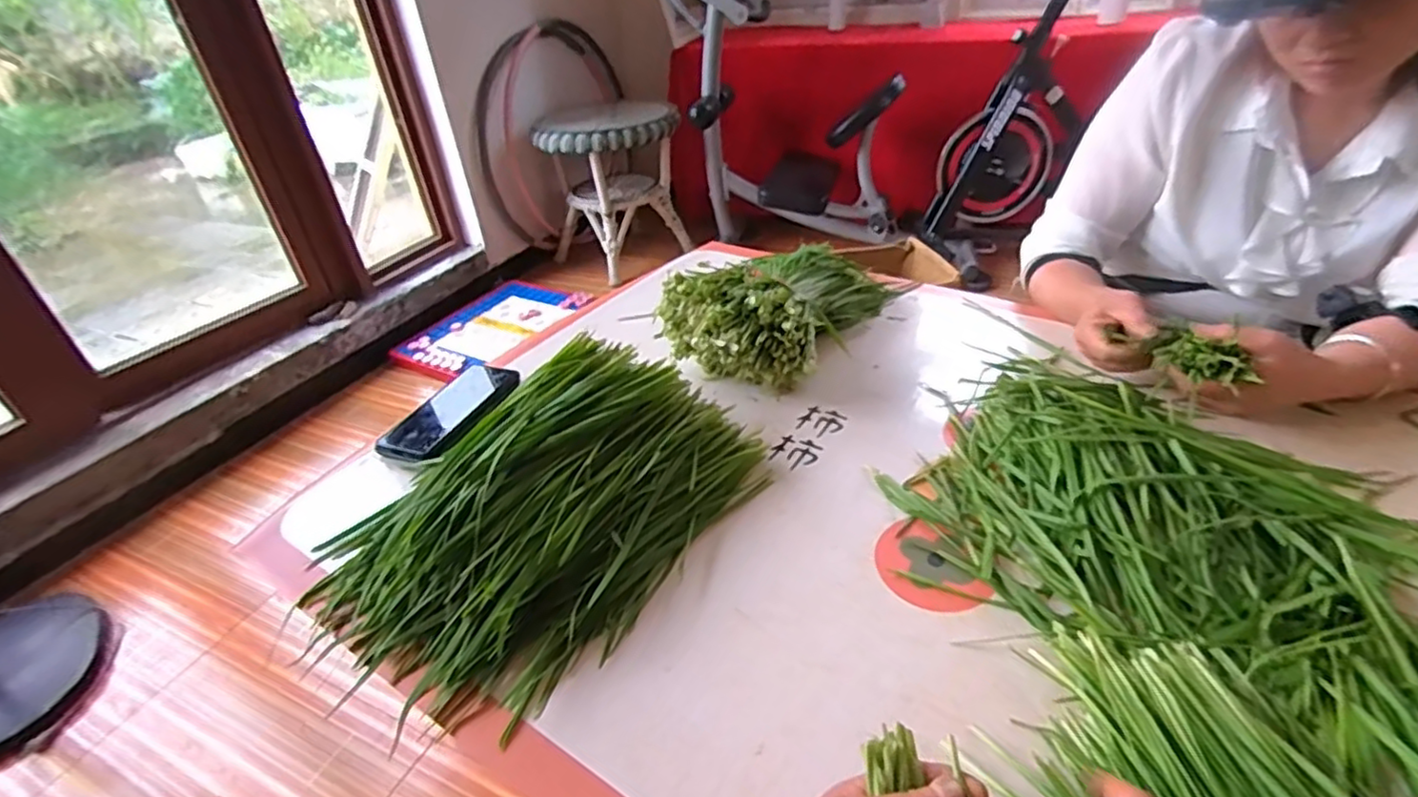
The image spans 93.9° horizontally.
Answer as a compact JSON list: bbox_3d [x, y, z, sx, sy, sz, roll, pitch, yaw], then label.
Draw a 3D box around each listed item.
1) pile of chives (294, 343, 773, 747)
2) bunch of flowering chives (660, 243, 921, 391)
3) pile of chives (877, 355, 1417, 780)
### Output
[{"bbox_3d":[-0.139,0.081,0.569,0.239,0.109,0.359,26,45,37],"label":"pile of chives"},{"bbox_3d":[0.122,-0.111,0.834,0.171,0.125,0.370,23,31,35],"label":"bunch of flowering chives"},{"bbox_3d":[0.365,0.081,0.545,0.344,0.050,0.291,26,45,37],"label":"pile of chives"}]

